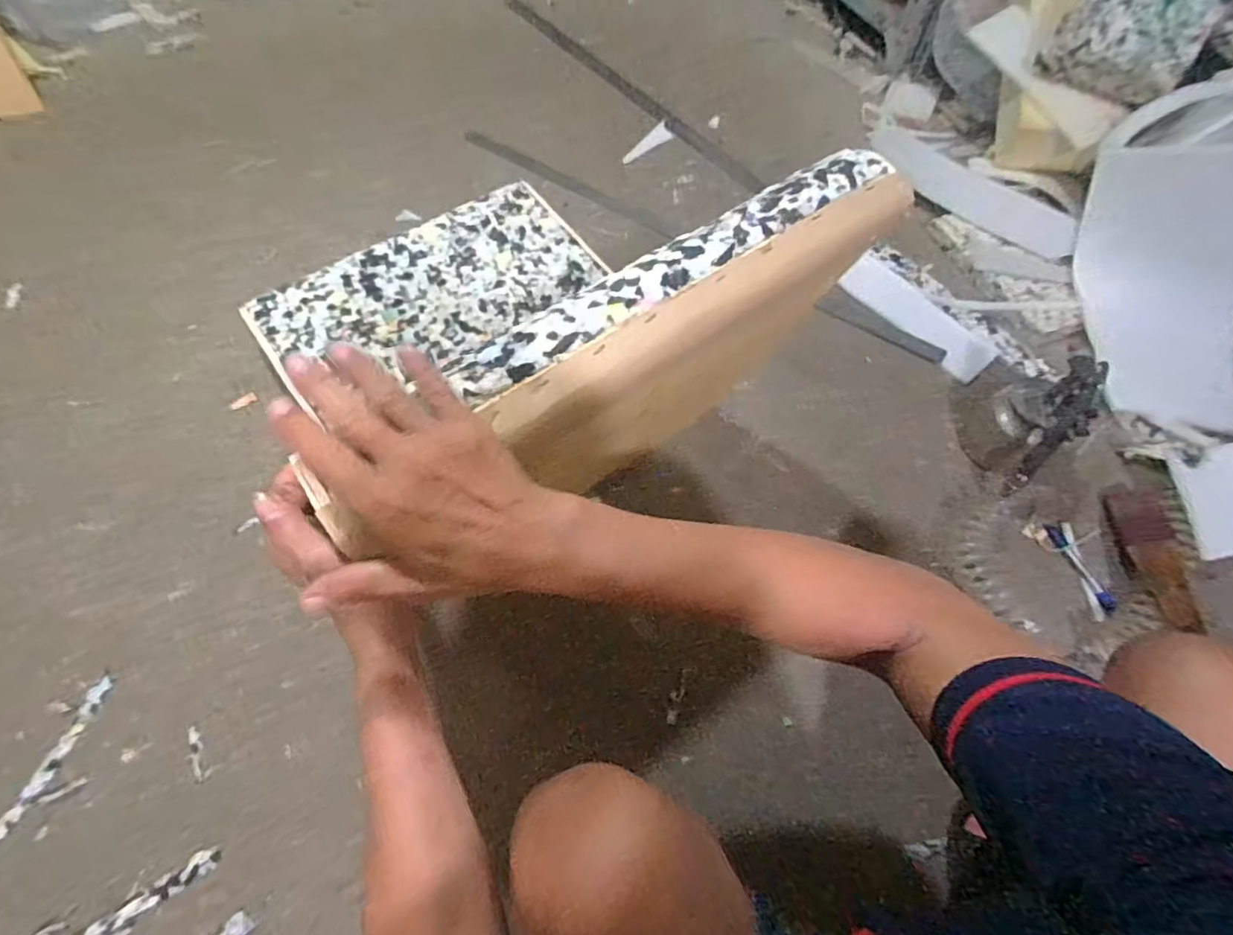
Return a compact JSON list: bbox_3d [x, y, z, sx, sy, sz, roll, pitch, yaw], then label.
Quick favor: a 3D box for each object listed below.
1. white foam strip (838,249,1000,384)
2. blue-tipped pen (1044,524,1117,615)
[{"bbox_3d":[0.528,-0.272,1.028,0.101,0.020,0.294,-30,66,-16],"label":"white foam strip"},{"bbox_3d":[0.651,0.139,0.824,0.022,0.016,0.134,-13,63,-8],"label":"blue-tipped pen"}]

